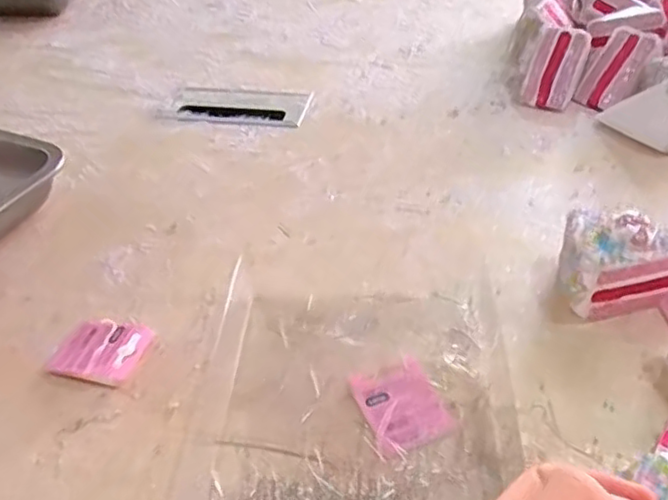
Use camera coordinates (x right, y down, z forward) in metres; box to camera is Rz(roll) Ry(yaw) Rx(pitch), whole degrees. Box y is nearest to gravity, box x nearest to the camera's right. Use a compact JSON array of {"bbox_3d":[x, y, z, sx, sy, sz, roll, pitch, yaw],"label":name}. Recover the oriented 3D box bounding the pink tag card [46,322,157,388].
[{"bbox_3d":[-0.154,0.066,0.423,0.059,0.011,0.045,7,47,10],"label":"pink tag card"}]

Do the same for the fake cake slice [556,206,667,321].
[{"bbox_3d":[0.196,0.012,0.429,0.085,0.062,0.054,16,44,21],"label":"fake cake slice"}]

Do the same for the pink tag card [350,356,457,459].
[{"bbox_3d":[0.040,0.091,0.384,0.045,0.004,0.055,-16,42,-15],"label":"pink tag card"}]

